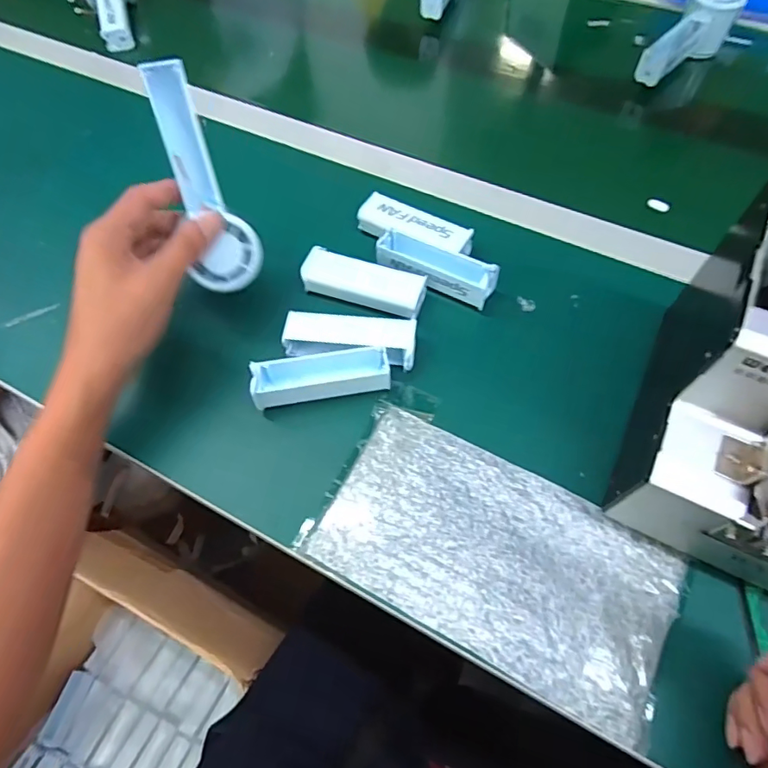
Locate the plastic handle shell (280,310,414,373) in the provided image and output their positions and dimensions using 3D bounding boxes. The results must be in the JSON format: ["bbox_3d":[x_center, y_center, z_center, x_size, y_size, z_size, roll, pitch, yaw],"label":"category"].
[{"bbox_3d":[-0.026,-0.035,0.401,0.101,0.027,0.039,7,62,5],"label":"plastic handle shell"}]

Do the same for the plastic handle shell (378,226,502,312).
[{"bbox_3d":[0.043,-0.099,0.429,0.102,0.025,0.031,27,65,15],"label":"plastic handle shell"}]

